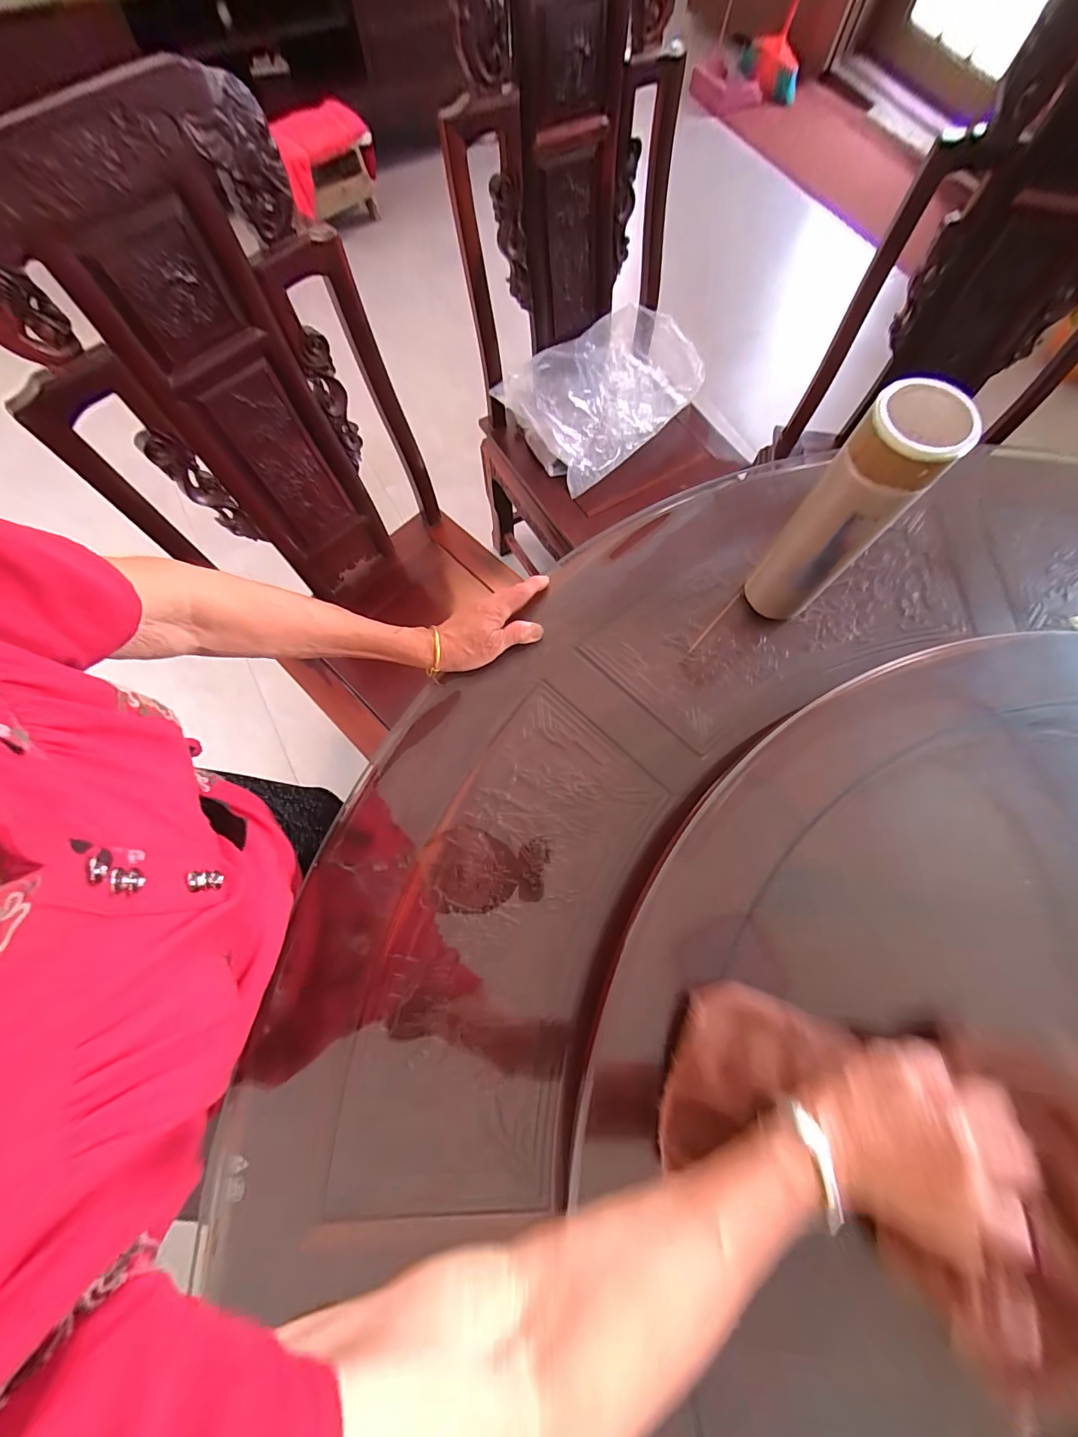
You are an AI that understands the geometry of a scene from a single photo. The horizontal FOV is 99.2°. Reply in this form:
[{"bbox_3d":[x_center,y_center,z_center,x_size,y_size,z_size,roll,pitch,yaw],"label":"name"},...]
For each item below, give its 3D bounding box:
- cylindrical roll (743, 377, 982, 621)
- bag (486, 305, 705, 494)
[{"bbox_3d":[0.262,-0.170,0.418,0.066,0.233,0.053,34,76,9],"label":"cylindrical roll"},{"bbox_3d":[0.150,-0.688,0.963,0.421,0.102,0.251,-40,78,-12],"label":"bag"}]

